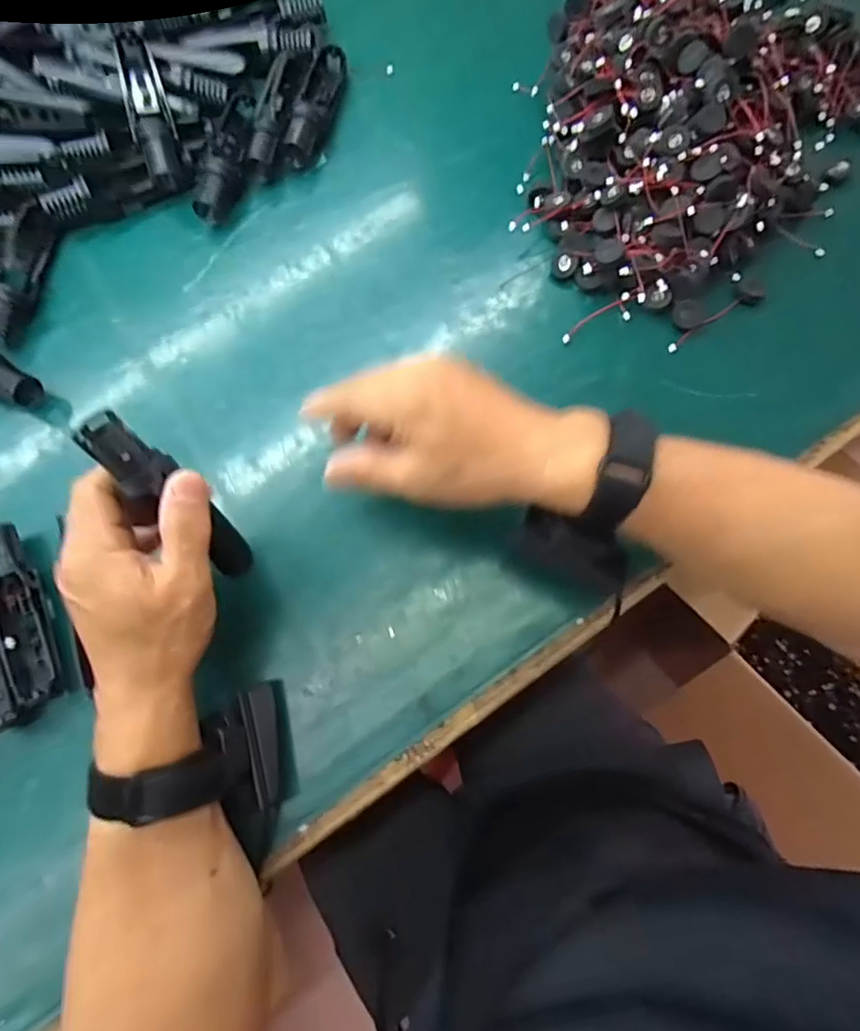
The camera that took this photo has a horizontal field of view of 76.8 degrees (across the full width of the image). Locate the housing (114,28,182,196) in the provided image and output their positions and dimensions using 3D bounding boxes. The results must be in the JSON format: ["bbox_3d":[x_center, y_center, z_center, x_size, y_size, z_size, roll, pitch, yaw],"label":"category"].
[{"bbox_3d":[-0.228,-0.329,0.441,0.031,0.030,0.124,-16,78,-5],"label":"housing"}]

